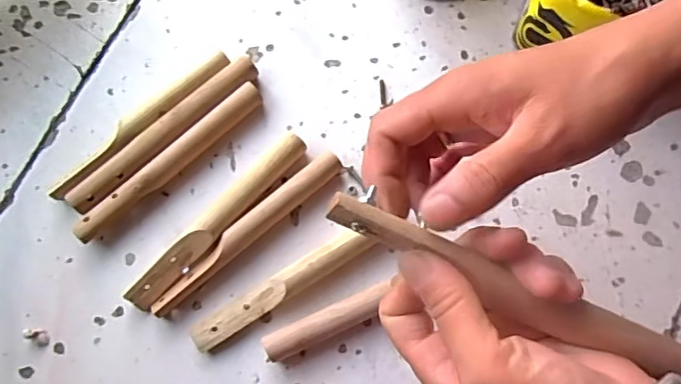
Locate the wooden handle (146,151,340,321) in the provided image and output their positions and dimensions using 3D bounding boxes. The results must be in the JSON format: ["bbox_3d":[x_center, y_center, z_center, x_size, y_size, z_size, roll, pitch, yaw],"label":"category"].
[{"bbox_3d":[-0.070,0.030,0.430,0.172,0.020,0.020,-39,76,-10],"label":"wooden handle"}]

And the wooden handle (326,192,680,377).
[{"bbox_3d":[0.073,0.044,0.238,0.172,0.013,0.022,25,75,-6],"label":"wooden handle"}]

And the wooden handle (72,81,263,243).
[{"bbox_3d":[-0.132,-0.024,0.447,0.174,0.023,0.021,-42,77,-11],"label":"wooden handle"}]

